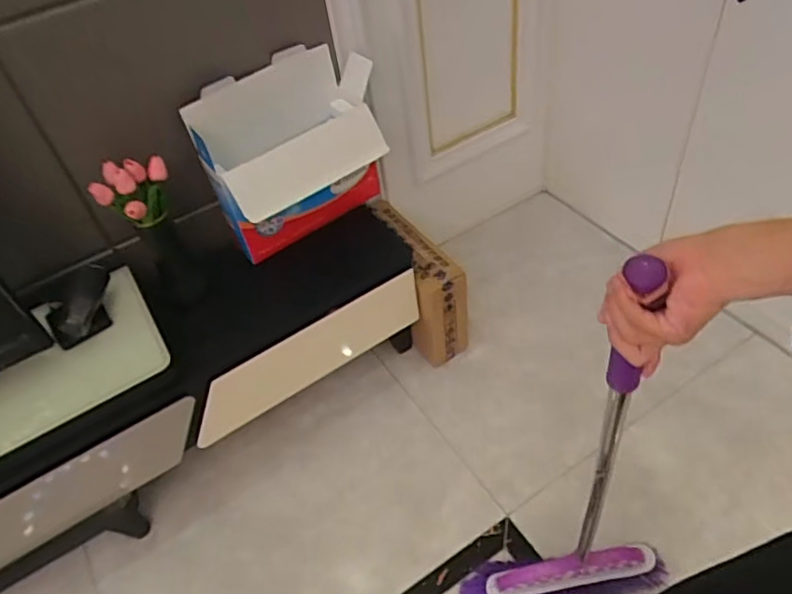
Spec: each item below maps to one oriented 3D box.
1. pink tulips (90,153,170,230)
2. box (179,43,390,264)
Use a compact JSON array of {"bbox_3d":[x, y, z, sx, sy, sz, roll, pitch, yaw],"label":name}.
[{"bbox_3d":[-0.493,-0.189,1.131,0.107,0.101,0.125,2,48,11],"label":"pink tulips"},{"bbox_3d":[-0.204,-0.307,1.319,0.407,0.329,0.208,-29,50,-18],"label":"box"}]

